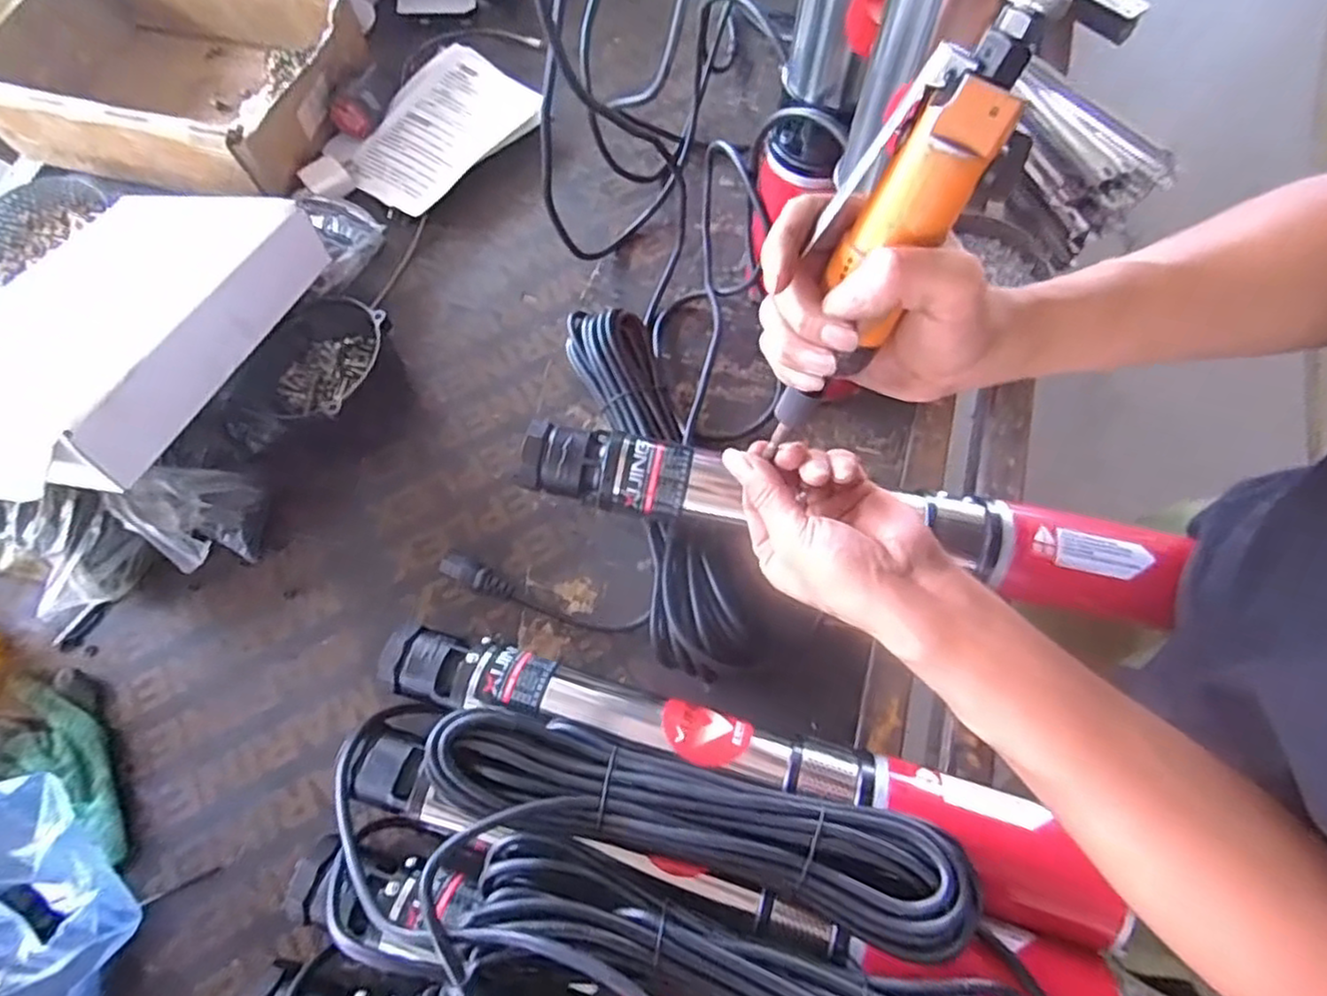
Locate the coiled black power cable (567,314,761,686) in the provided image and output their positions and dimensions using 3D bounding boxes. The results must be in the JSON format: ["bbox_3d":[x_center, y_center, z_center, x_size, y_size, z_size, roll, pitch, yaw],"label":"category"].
[{"bbox_3d":[-0.014,-0.016,0.593,0.098,0.059,0.348,-17,69,-5],"label":"coiled black power cable"}]

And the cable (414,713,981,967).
[{"bbox_3d":[0.018,0.196,0.429,0.338,0.048,0.071,14,70,7],"label":"cable"}]

